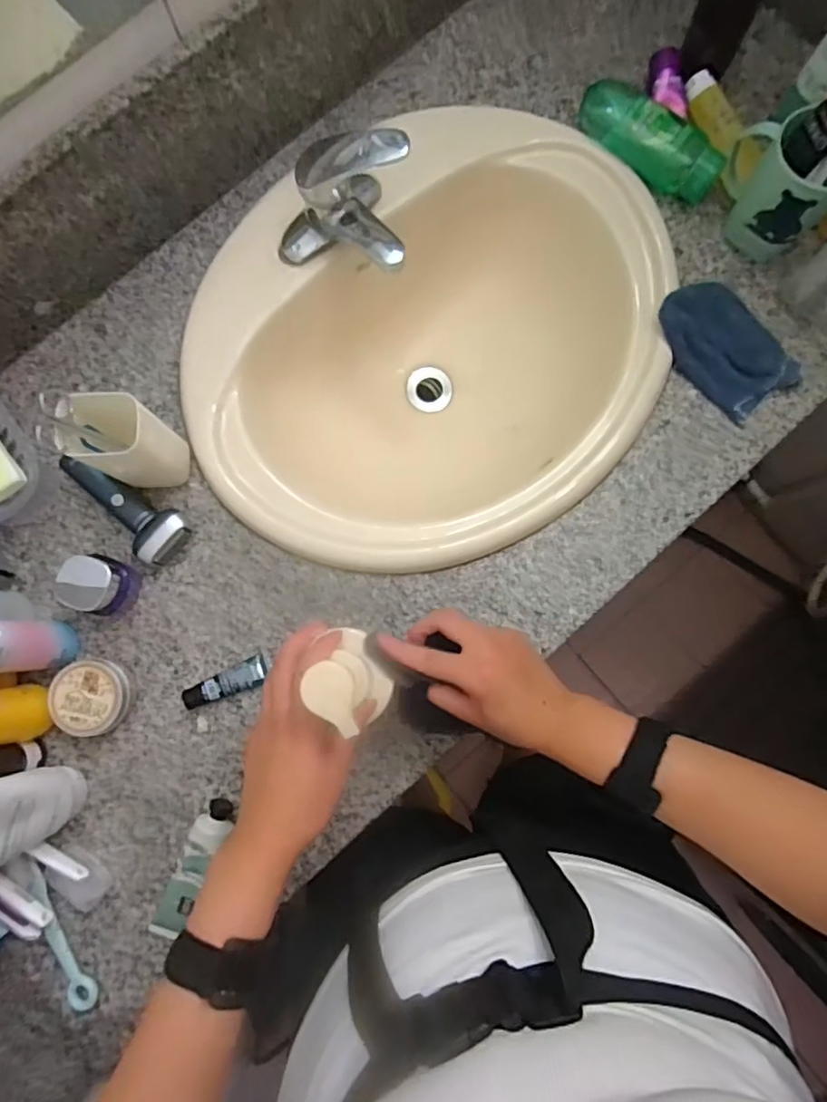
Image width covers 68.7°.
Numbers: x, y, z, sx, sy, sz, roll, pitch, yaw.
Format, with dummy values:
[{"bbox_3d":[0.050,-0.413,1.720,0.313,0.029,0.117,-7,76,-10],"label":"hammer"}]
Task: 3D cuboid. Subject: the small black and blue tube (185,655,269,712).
[{"bbox_3d":[-0.178,0.128,0.577,0.078,0.024,0.027,-25,84,-3],"label":"small black and blue tube"}]

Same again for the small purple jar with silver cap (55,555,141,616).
[{"bbox_3d":[-0.296,0.032,0.570,0.052,0.053,0.051,0,84,-1],"label":"small purple jar with silver cap"}]

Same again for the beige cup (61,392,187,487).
[{"bbox_3d":[-0.259,-0.099,0.552,0.071,0.110,0.065,14,84,1],"label":"beige cup"}]

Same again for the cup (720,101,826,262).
[{"bbox_3d":[0.352,-0.357,0.587,0.111,0.114,0.076,39,85,4],"label":"cup"}]

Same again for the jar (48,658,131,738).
[{"bbox_3d":[-0.301,0.137,0.571,0.065,0.034,0.068,-3,84,-1],"label":"jar"}]

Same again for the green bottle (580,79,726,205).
[{"bbox_3d":[0.250,-0.438,0.645,0.167,0.045,0.061,36,84,3],"label":"green bottle"}]

